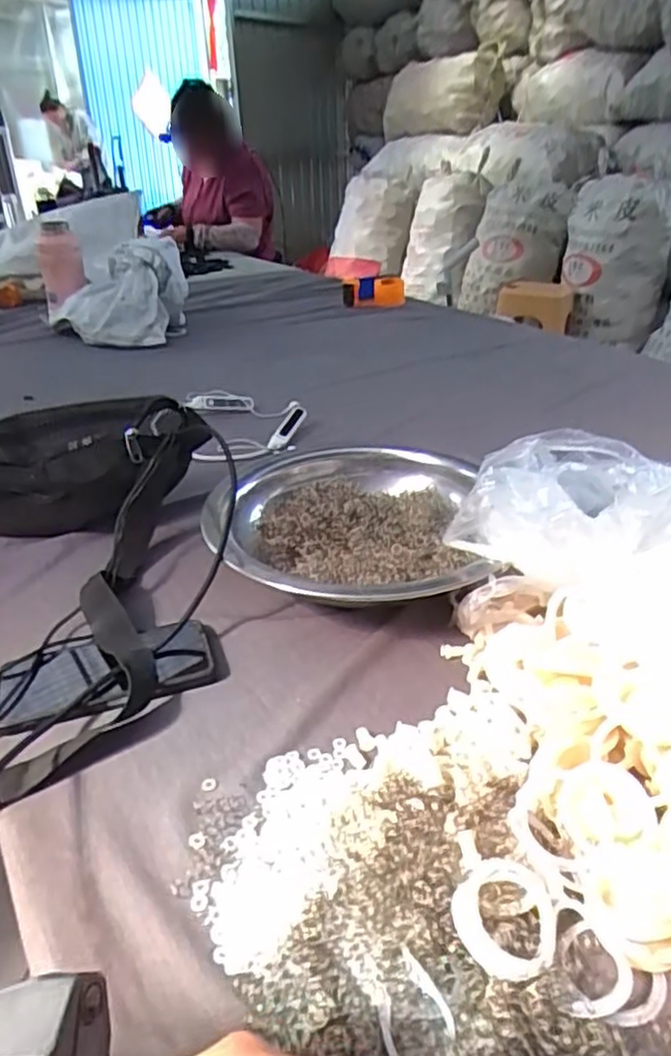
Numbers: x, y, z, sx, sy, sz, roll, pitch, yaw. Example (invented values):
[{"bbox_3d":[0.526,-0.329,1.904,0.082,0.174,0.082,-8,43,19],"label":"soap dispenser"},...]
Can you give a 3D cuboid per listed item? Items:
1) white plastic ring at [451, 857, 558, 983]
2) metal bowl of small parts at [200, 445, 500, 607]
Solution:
[{"bbox_3d":[0.091,0.199,0.359,0.057,0.009,0.054,-1,29,1],"label":"white plastic ring"},{"bbox_3d":[0.006,0.005,0.680,0.252,0.074,0.289,1,29,4],"label":"metal bowl of small parts"}]

